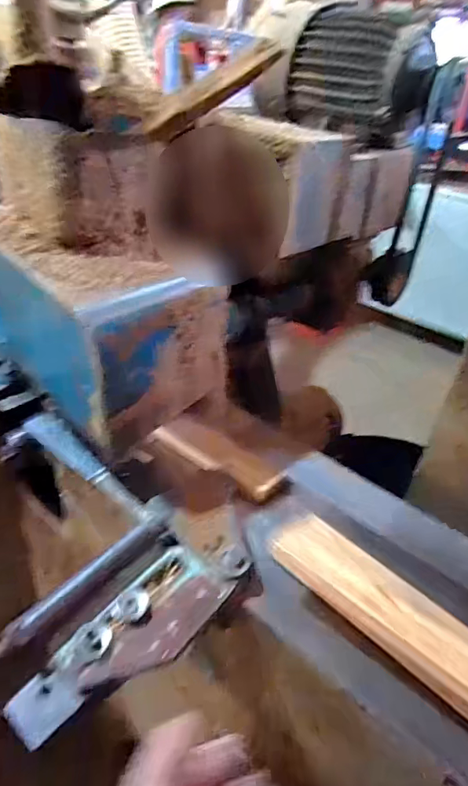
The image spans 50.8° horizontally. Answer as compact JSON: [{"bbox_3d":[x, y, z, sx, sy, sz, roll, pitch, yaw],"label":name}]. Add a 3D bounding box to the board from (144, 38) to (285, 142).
[{"bbox_3d":[-0.022,-0.295,0.482,0.149,0.027,0.030,-18,24,28],"label":"board"}]

